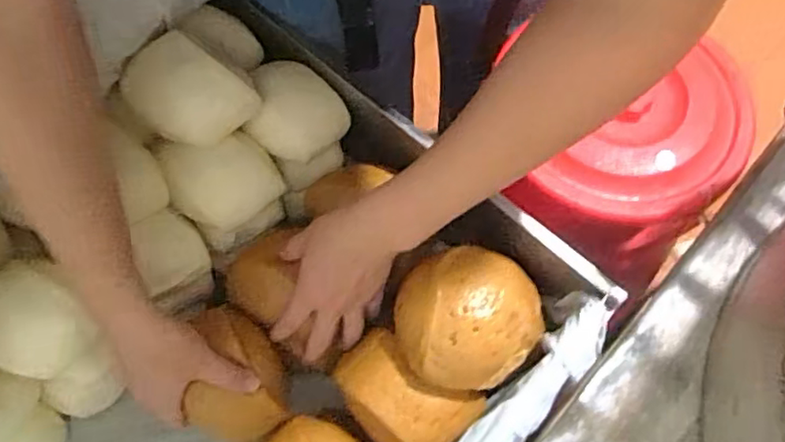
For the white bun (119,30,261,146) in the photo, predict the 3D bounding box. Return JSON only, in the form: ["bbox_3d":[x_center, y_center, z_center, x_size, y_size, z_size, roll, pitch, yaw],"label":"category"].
[{"bbox_3d":[-0.175,-0.111,0.527,0.085,0.059,0.085,0,70,0],"label":"white bun"}]

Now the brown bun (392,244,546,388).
[{"bbox_3d":[0.060,0.077,0.500,0.111,0.052,0.105,0,70,0],"label":"brown bun"}]

